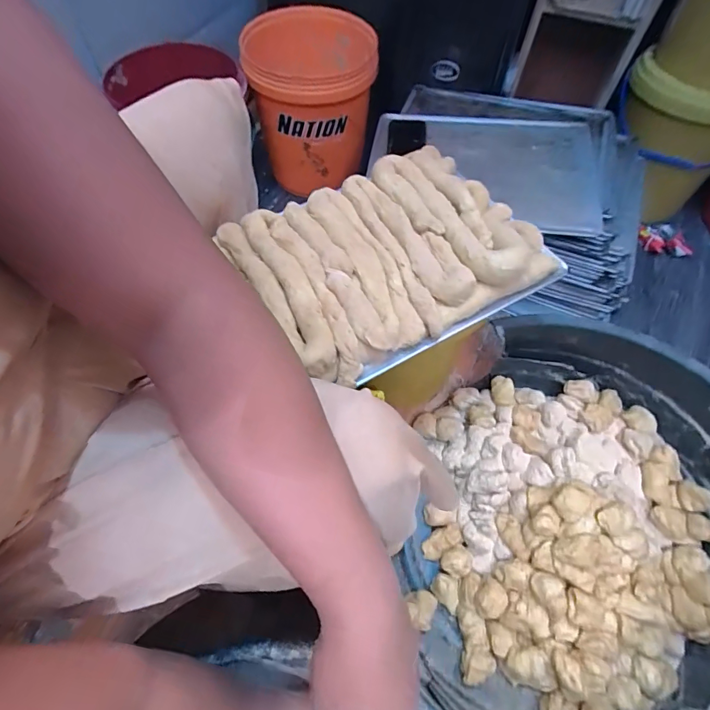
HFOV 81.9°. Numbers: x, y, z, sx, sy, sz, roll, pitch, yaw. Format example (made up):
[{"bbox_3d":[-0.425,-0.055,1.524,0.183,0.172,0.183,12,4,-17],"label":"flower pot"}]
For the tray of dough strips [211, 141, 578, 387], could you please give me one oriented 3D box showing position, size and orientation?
[{"bbox_3d":[0.050,-0.148,0.569,0.373,0.064,0.299,-26,60,-17],"label":"tray of dough strips"}]

